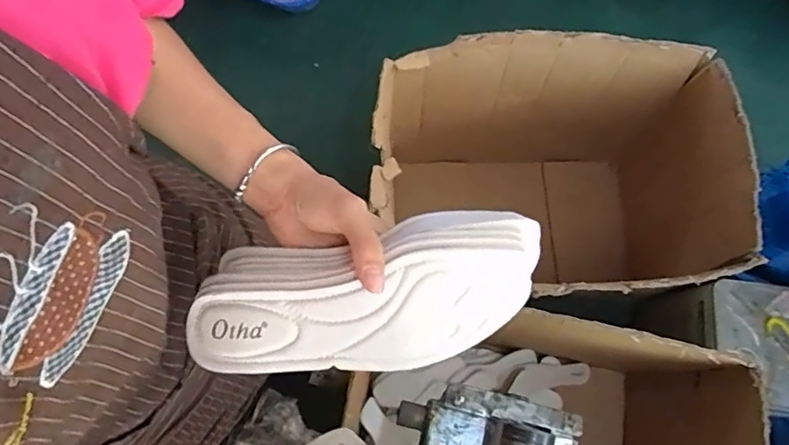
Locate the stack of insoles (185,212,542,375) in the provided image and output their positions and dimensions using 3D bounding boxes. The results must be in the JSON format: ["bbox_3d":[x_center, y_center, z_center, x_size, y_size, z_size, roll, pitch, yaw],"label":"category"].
[{"bbox_3d":[-0.018,0.046,0.339,0.222,0.039,0.090,-11,73,2],"label":"stack of insoles"}]

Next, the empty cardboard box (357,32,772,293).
[{"bbox_3d":[0.300,-0.062,1.153,0.664,0.452,0.490,1,73,0],"label":"empty cardboard box"}]

